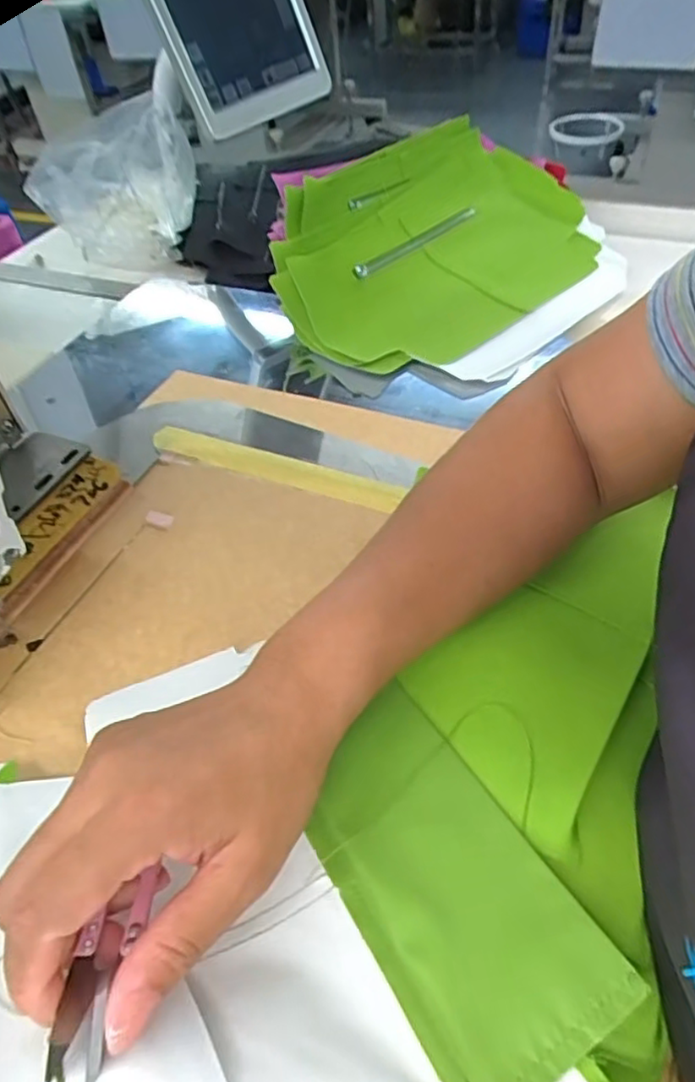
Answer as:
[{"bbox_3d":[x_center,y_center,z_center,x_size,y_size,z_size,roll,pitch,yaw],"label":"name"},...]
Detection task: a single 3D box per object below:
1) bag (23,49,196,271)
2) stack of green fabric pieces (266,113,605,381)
[{"bbox_3d":[-0.248,-0.391,0.722,0.161,0.132,0.139,-14,48,-6],"label":"bag"},{"bbox_3d":[0.084,-0.273,0.611,0.330,0.062,0.227,-33,75,-21],"label":"stack of green fabric pieces"}]

